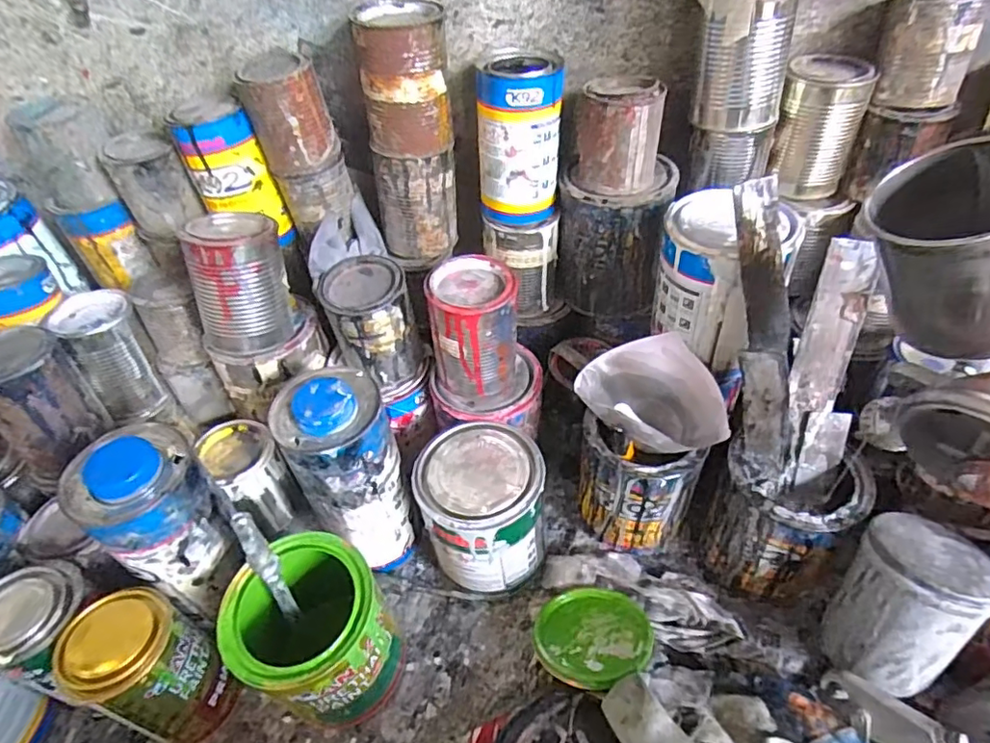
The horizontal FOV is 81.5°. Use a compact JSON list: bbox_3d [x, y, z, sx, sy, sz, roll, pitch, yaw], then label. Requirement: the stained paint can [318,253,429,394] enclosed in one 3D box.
[{"bbox_3d":[-0.109,-0.043,0.525,0.072,0.108,0.072,-2,46,2],"label":"stained paint can"}]

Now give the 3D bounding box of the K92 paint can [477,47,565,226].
[{"bbox_3d":[0.022,-0.204,0.510,0.068,0.125,0.068,-2,46,2],"label":"K92 paint can"}]

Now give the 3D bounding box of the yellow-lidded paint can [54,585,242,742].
[{"bbox_3d":[-0.250,0.219,0.424,0.069,0.150,0.066,-2,46,2],"label":"yellow-lidded paint can"}]

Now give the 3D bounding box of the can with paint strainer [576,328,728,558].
[{"bbox_3d":[0.131,0.067,0.523,0.113,0.157,0.125,1,46,4],"label":"can with paint strainer"}]

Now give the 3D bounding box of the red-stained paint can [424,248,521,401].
[{"bbox_3d":[-0.019,-0.037,0.500,0.074,0.099,0.072,-3,46,0],"label":"red-stained paint can"}]

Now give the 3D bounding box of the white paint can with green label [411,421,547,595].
[{"bbox_3d":[-0.011,0.126,0.508,0.100,0.133,0.102,-2,46,2],"label":"white paint can with green label"}]

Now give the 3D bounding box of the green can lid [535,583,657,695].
[{"bbox_3d":[0.079,0.213,0.465,0.091,0.011,0.089,-6,23,3],"label":"green can lid"}]

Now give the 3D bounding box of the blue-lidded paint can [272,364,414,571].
[{"bbox_3d":[-0.121,0.087,0.488,0.078,0.184,0.079,-2,46,2],"label":"blue-lidded paint can"}]

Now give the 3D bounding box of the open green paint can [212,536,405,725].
[{"bbox_3d":[-0.133,0.205,0.440,0.100,0.133,0.100,-2,46,2],"label":"open green paint can"}]

